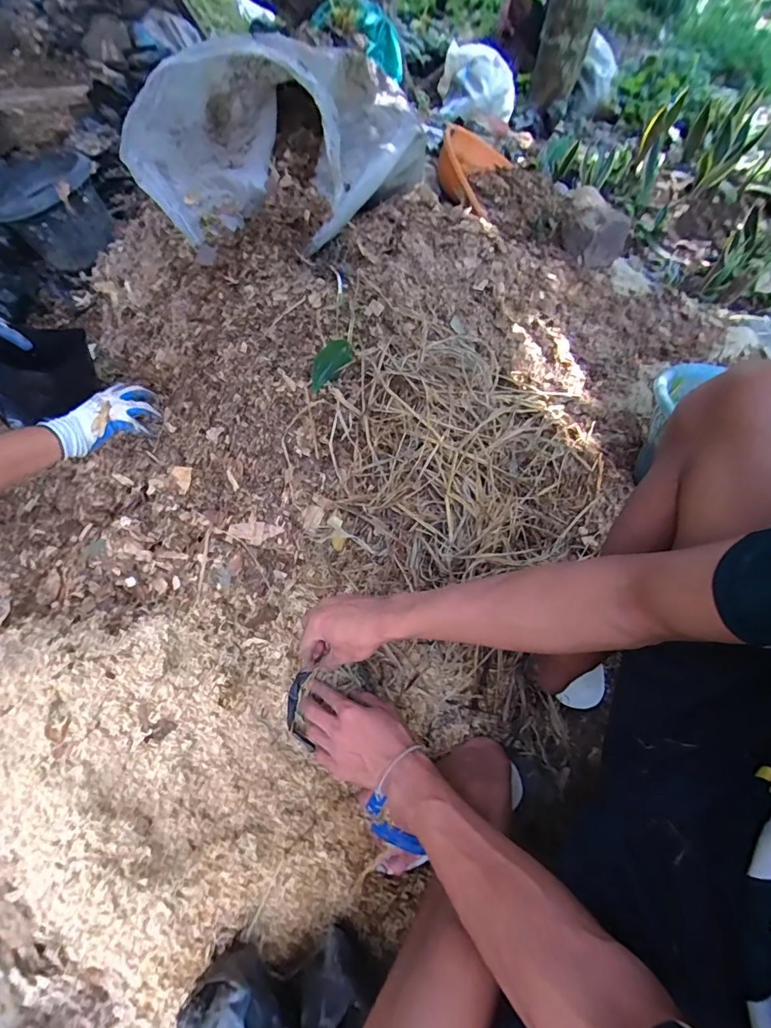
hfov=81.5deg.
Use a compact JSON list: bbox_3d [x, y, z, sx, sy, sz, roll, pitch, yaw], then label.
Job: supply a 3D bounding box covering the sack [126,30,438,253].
[{"bbox_3d":[-0.166,-0.795,0.891,0.357,0.250,0.641,26,65,11],"label":"sack"}]

